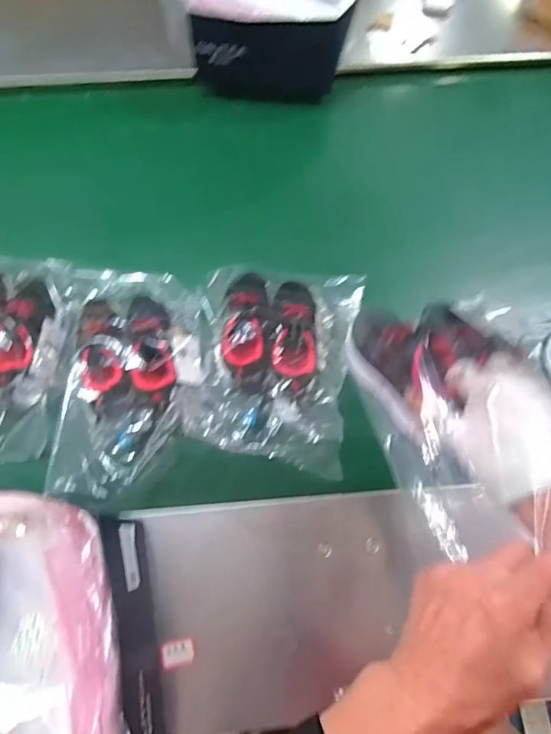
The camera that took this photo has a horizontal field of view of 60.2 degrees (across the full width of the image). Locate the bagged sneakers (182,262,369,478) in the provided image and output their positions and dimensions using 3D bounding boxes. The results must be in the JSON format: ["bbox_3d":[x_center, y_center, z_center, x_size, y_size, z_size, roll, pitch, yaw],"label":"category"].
[{"bbox_3d":[-0.005,-0.023,0.639,0.215,0.107,0.308,10,67,3],"label":"bagged sneakers"}]

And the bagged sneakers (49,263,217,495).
[{"bbox_3d":[-0.192,-0.001,0.652,0.206,0.078,0.337,-5,67,-4],"label":"bagged sneakers"}]

